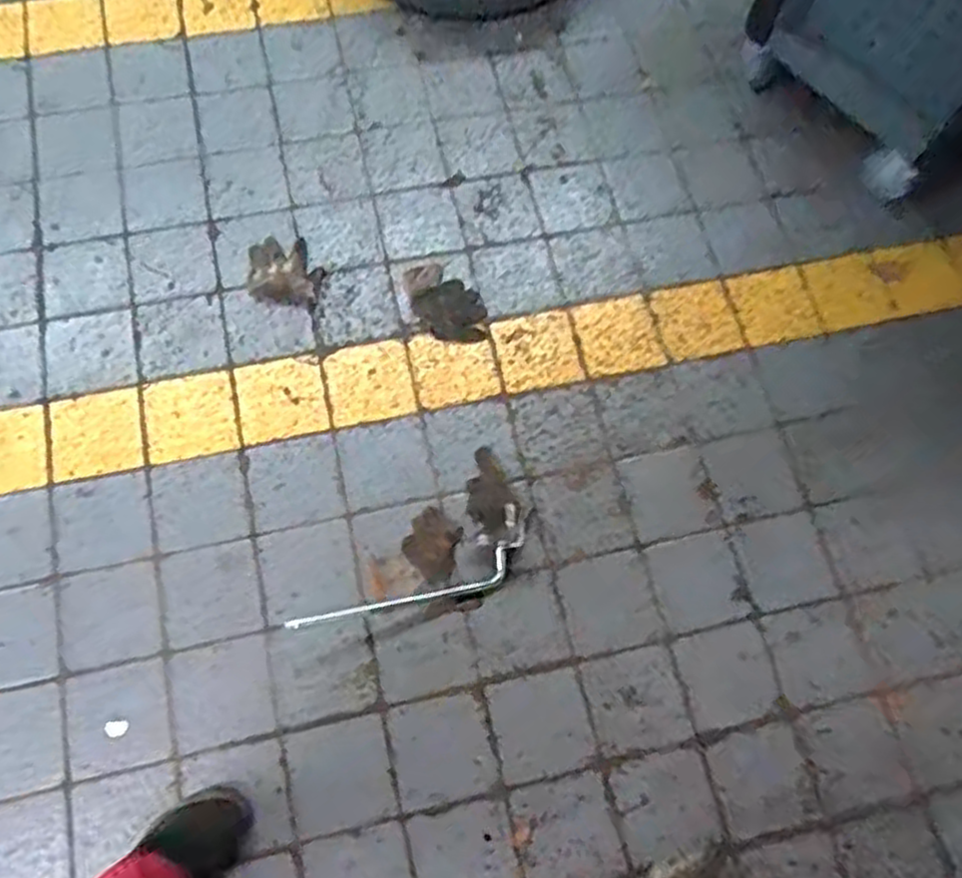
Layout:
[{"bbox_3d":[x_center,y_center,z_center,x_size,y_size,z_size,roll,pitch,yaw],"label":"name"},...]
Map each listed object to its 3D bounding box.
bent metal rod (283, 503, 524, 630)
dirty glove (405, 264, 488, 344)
[{"bbox_3d":[-0.101,0.240,1.246,0.406,0.012,0.102,-27,74,-13],"label":"bent metal rod"},{"bbox_3d":[-0.067,-0.252,1.446,0.105,0.012,0.190,-40,78,-16],"label":"dirty glove"}]

